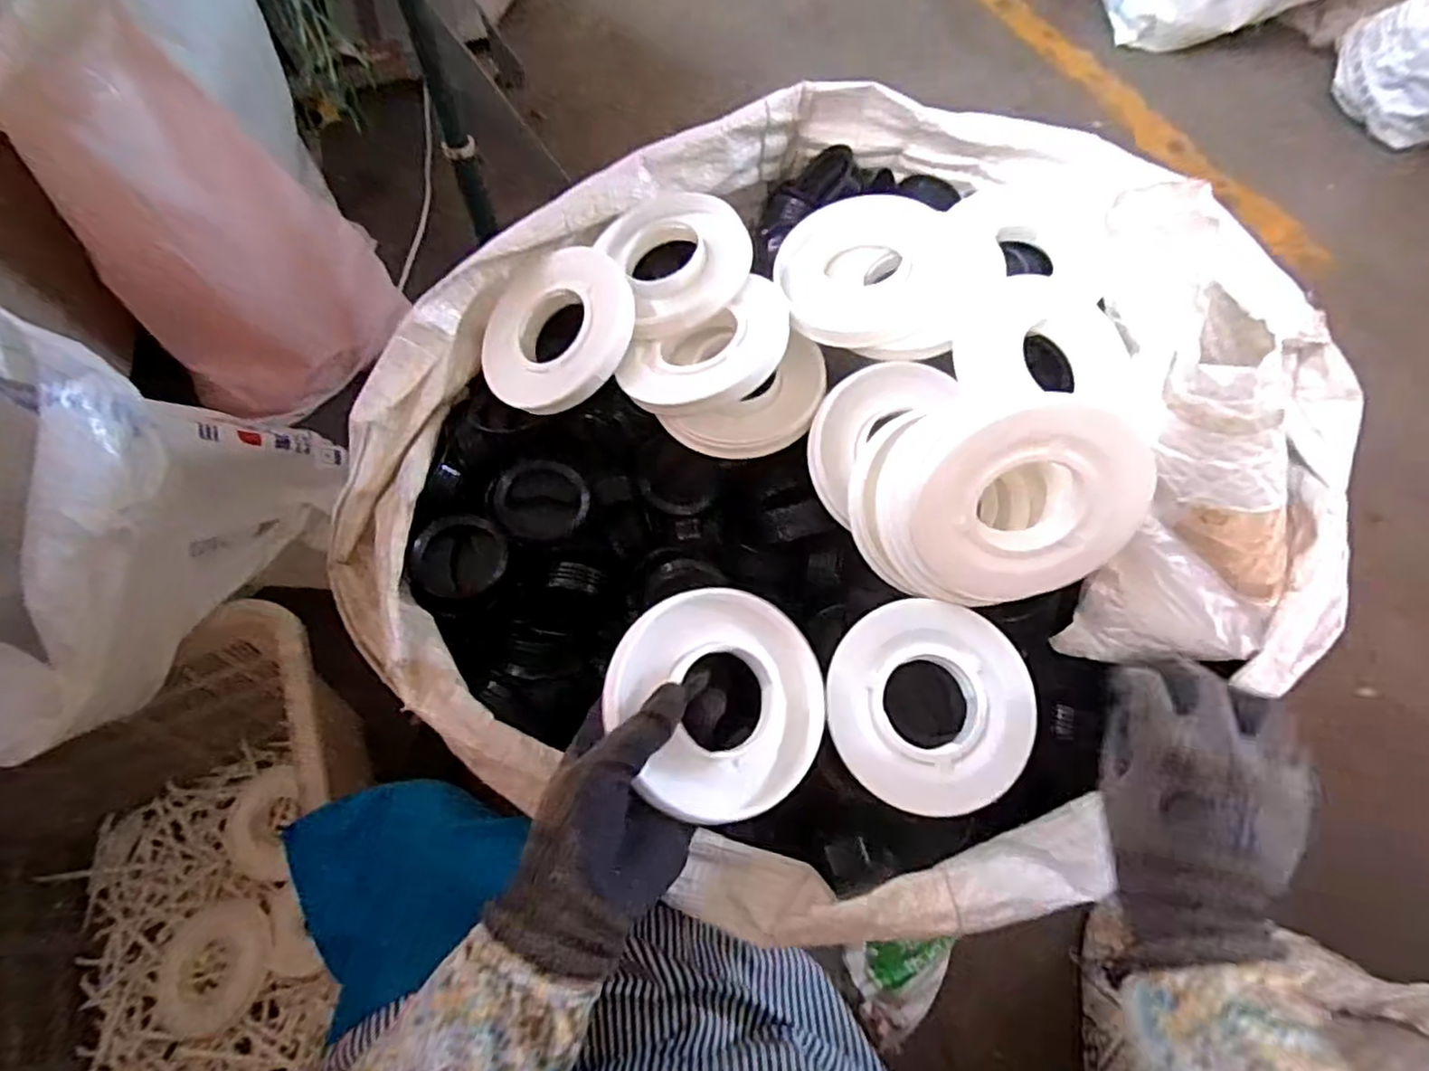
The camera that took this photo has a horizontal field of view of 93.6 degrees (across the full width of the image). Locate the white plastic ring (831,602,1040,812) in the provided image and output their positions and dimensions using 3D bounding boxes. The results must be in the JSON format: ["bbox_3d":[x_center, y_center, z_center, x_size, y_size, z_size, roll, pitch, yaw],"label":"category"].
[{"bbox_3d":[0.137,0.107,0.428,0.126,0.009,0.127,0,77,-2],"label":"white plastic ring"}]

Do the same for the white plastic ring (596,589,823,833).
[{"bbox_3d":[0.006,0.094,0.390,0.123,0.013,0.129,6,74,-20],"label":"white plastic ring"}]

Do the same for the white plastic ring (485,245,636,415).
[{"bbox_3d":[-0.116,-0.156,0.499,0.116,0.017,0.129,4,79,18],"label":"white plastic ring"}]

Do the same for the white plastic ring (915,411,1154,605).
[{"bbox_3d":[0.183,-0.019,0.396,0.125,0.127,0.028,11,33,-3],"label":"white plastic ring"}]

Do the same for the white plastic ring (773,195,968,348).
[{"bbox_3d":[0.118,-0.203,0.505,0.132,0.018,0.155,14,60,7],"label":"white plastic ring"}]

